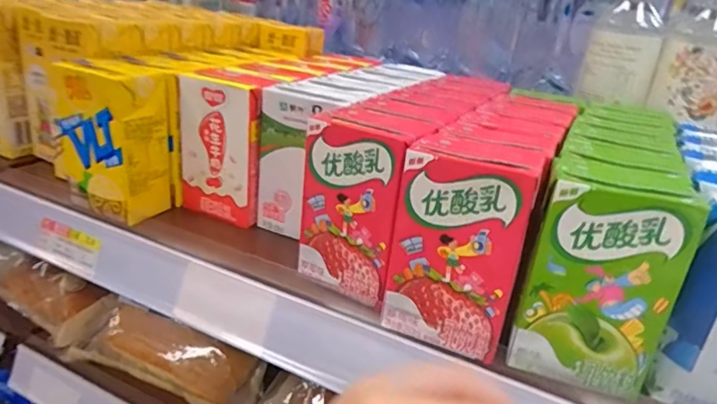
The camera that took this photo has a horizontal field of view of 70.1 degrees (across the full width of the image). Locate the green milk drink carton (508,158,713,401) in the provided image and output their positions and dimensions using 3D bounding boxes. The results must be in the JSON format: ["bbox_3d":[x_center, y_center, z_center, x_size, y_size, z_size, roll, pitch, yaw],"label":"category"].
[{"bbox_3d":[0.120,0.035,0.259,0.064,0.104,0.046,13,25,15],"label":"green milk drink carton"}]

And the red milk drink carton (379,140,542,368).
[{"bbox_3d":[0.055,0.021,0.273,0.061,0.105,0.040,15,26,20],"label":"red milk drink carton"}]

